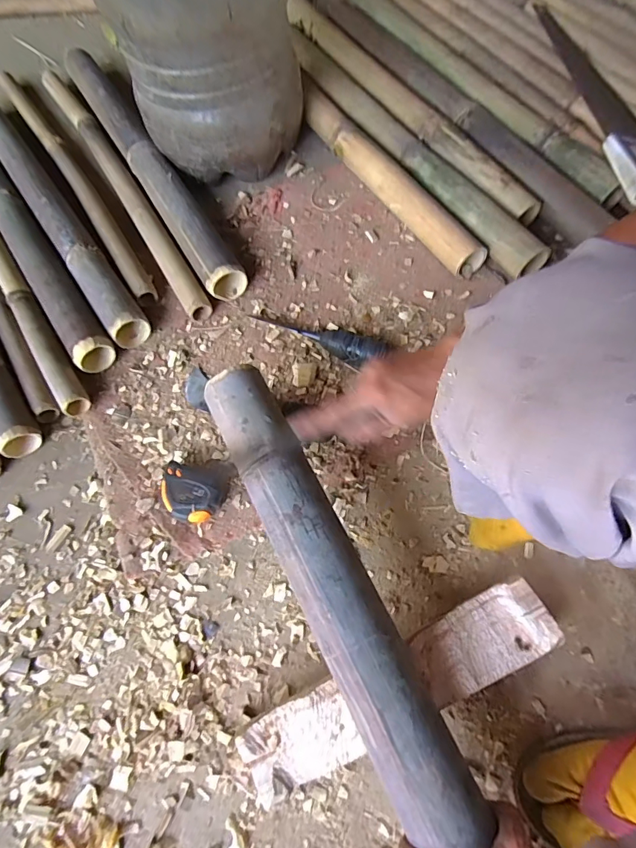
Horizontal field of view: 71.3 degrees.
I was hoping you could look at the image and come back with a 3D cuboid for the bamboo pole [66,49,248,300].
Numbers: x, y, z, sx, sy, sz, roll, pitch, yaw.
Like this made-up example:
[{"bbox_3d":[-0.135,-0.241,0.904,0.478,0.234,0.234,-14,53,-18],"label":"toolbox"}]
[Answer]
[{"bbox_3d":[-0.279,-0.431,0.706,0.062,0.048,0.624,-30,69,-10],"label":"bamboo pole"}]

